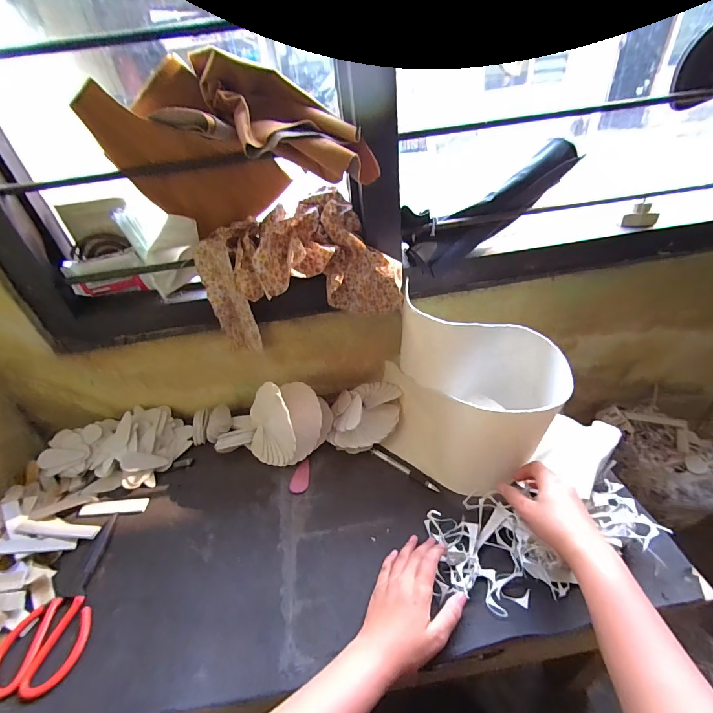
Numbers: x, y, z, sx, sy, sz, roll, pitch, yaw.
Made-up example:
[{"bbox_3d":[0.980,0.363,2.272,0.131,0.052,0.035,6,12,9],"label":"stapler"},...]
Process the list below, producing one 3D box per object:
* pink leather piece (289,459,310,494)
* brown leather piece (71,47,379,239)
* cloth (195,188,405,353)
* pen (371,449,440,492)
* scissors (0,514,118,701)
[{"bbox_3d":[-0.092,0.199,0.594,0.030,0.005,0.059,-2,37,7],"label":"pink leather piece"},{"bbox_3d":[-0.157,-0.294,0.496,0.362,0.176,0.108,-5,37,3],"label":"brown leather piece"},{"bbox_3d":[-0.088,-0.130,0.594,0.310,0.200,0.126,-17,38,-14],"label":"cloth"},{"bbox_3d":[0.076,0.183,0.580,0.128,0.007,0.013,25,48,35],"label":"pen"},{"bbox_3d":[-0.397,0.319,0.473,0.104,0.014,0.205,-14,38,-10],"label":"scissors"}]

